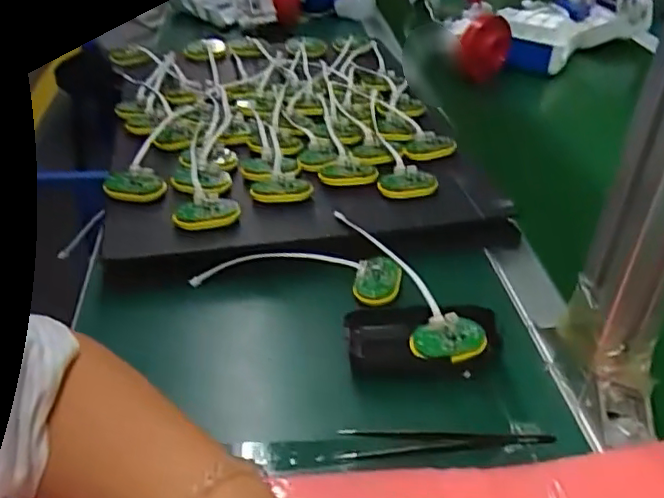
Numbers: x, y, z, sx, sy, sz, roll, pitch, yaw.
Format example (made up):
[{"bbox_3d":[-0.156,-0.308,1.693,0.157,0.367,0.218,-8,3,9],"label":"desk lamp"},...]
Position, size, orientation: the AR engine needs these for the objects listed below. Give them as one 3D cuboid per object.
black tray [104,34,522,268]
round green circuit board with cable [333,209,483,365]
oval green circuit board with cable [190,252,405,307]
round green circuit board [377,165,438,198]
[{"bbox_3d":[-0.060,-0.139,0.716,0.355,0.061,0.492,-7,37,-10],"label":"black tray"},{"bbox_3d":[0.057,0.019,0.494,0.052,0.032,0.170,-14,39,-19],"label":"round green circuit board with cable"},{"bbox_3d":[-0.030,0.024,0.511,0.168,0.030,0.042,4,36,4],"label":"oval green circuit board with cable"},{"bbox_3d":[0.070,-0.062,0.586,0.052,0.015,0.037,-10,38,-14],"label":"round green circuit board"}]

